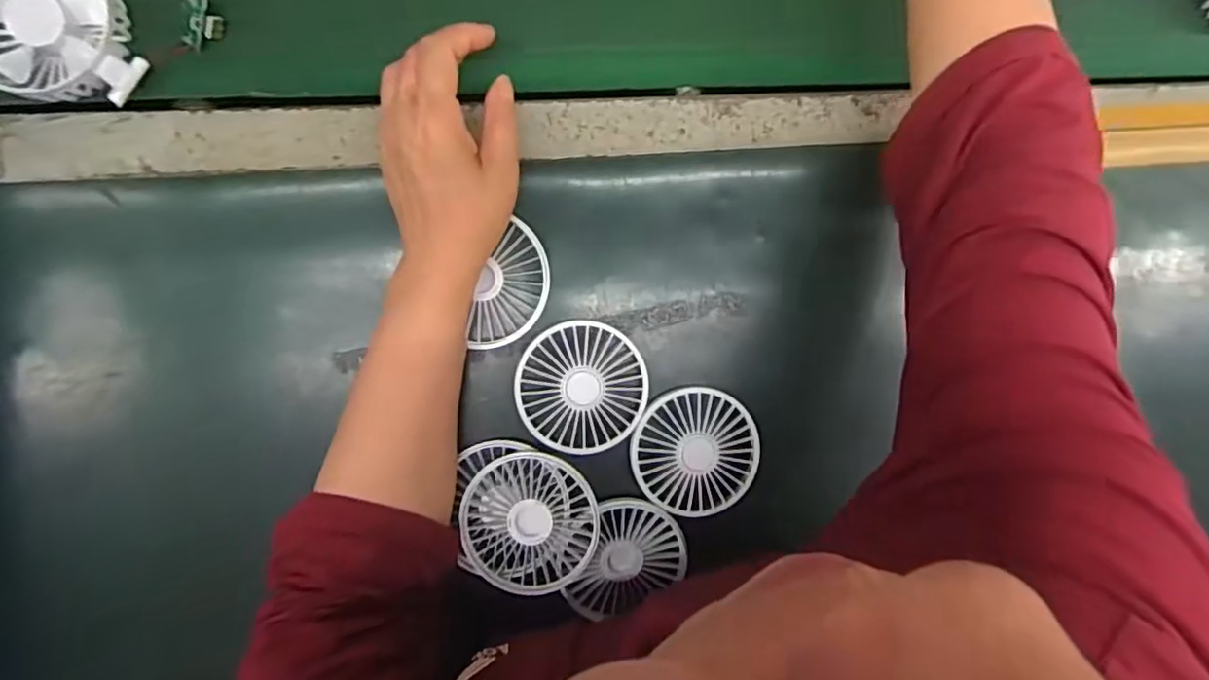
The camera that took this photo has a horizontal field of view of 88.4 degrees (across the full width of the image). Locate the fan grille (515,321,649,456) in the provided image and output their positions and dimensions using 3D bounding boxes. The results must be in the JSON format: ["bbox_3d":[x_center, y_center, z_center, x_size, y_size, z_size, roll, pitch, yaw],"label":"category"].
[{"bbox_3d":[-0.014,0.032,0.414,0.085,0.004,0.085,-2,92,-7],"label":"fan grille"}]

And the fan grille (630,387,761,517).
[{"bbox_3d":[0.063,0.077,0.431,0.086,0.012,0.086,-4,92,-7],"label":"fan grille"}]

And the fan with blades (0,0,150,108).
[{"bbox_3d":[-0.321,-0.177,0.354,0.084,0.026,0.103,-25,95,-5],"label":"fan with blades"}]

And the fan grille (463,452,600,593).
[{"bbox_3d":[-0.048,0.121,0.406,0.084,0.021,0.089,0,92,-7],"label":"fan grille"}]

